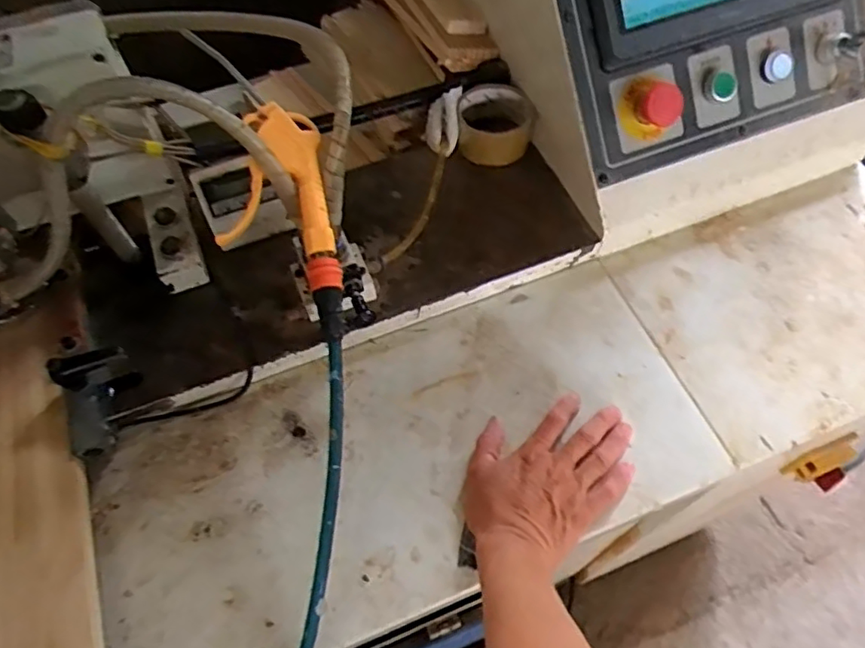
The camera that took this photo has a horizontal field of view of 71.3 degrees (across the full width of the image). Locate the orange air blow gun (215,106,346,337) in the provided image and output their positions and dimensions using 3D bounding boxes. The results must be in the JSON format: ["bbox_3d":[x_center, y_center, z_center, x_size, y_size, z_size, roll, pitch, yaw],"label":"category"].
[{"bbox_3d":[-0.117,-0.078,0.466,0.085,0.029,0.190,-15,83,-7],"label":"orange air blow gun"}]

